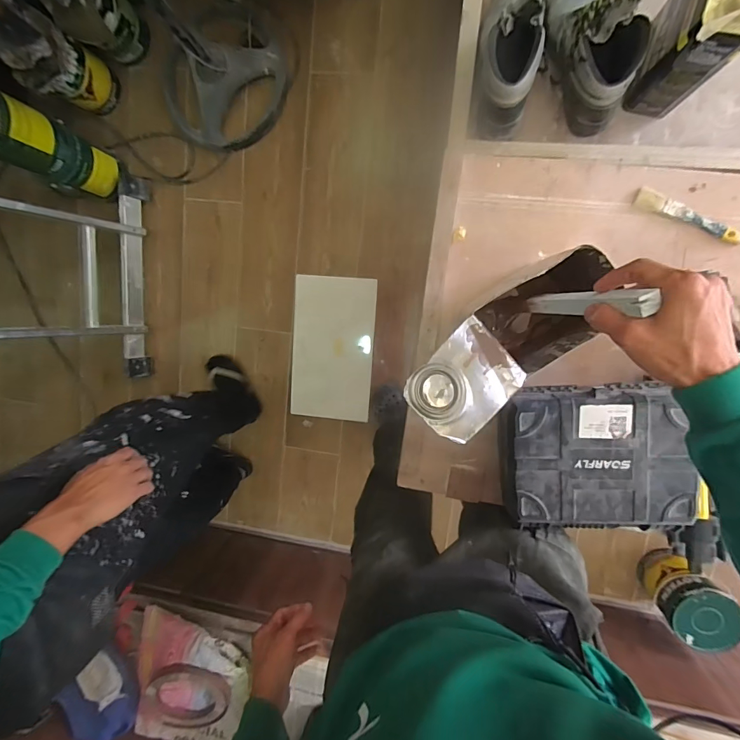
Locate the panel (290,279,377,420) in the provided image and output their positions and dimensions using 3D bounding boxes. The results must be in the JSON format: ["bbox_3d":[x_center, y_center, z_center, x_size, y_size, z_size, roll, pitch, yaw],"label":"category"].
[{"bbox_3d":[-0.091,-0.049,0.965,0.197,0.016,0.344,6,103,5],"label":"panel"}]

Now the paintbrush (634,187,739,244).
[{"bbox_3d":[0.509,-0.243,0.626,0.174,0.014,0.028,25,102,5],"label":"paintbrush"}]

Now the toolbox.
[{"bbox_3d":[0.331,0.141,0.605,0.251,0.079,0.227,-6,98,6],"label":"toolbox"}]

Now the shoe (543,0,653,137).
[{"bbox_3d":[0.395,-0.600,0.713,0.113,0.145,0.290,-14,96,12],"label":"shoe"}]

